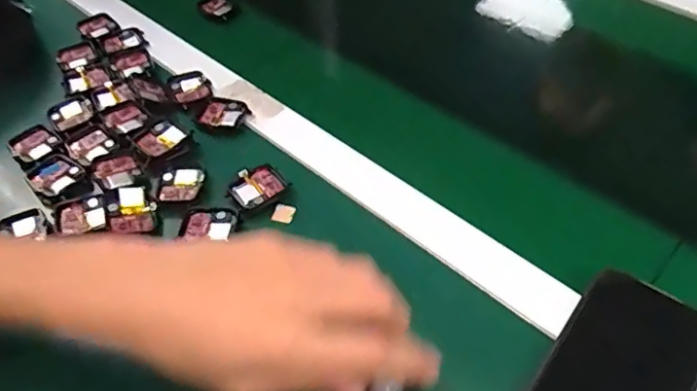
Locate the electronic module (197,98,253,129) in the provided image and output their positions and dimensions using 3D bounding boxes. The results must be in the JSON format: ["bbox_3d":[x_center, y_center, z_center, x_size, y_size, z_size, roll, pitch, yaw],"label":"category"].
[{"bbox_3d":[-0.113,-0.075,0.522,0.043,0.006,0.035,4,49,5],"label":"electronic module"}]

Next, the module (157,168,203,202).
[{"bbox_3d":[-0.136,-0.010,0.465,0.036,0.008,0.031,0,49,1],"label":"module"}]

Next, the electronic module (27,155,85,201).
[{"bbox_3d":[-0.248,-0.016,0.485,0.037,0.007,0.041,-33,56,-24],"label":"electronic module"}]

